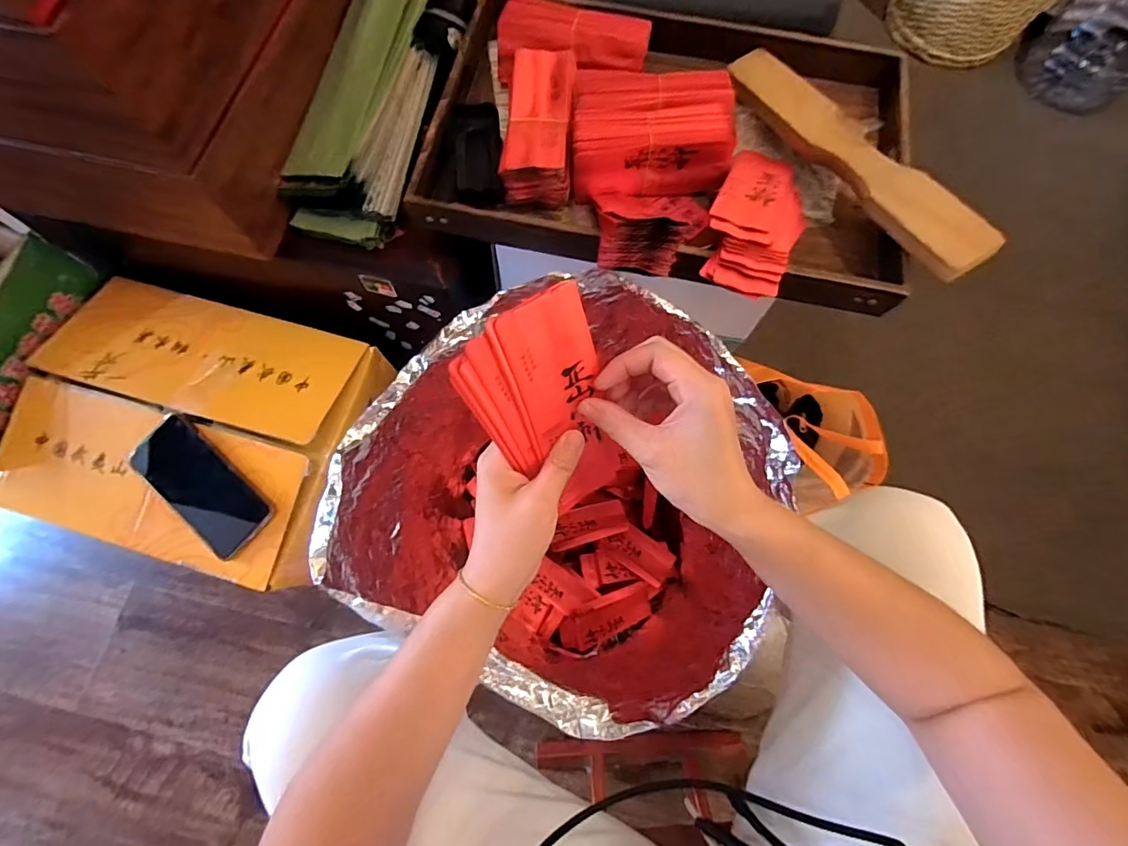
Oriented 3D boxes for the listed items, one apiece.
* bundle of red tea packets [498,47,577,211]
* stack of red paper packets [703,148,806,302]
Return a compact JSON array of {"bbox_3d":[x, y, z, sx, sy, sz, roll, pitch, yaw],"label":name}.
[{"bbox_3d":[-0.024,-0.296,0.487,0.066,0.040,0.164,3,72,0],"label":"bundle of red tea packets"},{"bbox_3d":[0.176,-0.188,0.443,0.078,0.037,0.188,24,73,7],"label":"stack of red paper packets"}]

